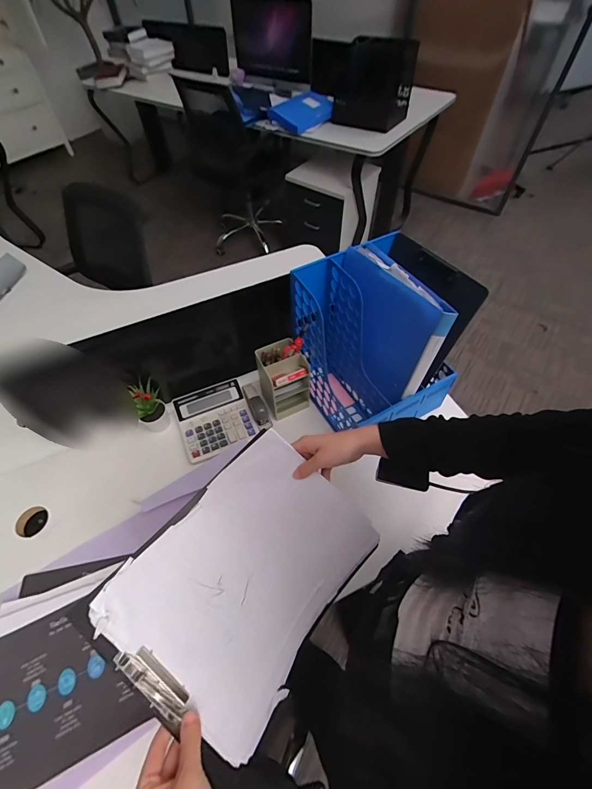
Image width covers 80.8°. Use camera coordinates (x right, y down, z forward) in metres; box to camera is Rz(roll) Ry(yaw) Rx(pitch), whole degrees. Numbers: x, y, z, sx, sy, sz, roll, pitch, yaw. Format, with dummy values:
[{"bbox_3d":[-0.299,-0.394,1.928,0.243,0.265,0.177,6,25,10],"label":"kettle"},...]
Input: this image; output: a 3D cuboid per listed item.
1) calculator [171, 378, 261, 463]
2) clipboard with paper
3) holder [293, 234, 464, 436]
[{"bbox_3d":[-0.183,0.049,0.768,0.158,0.026,0.163,-22,57,-14],"label":"calculator"},{"bbox_3d":[-0.056,0.213,0.429,0.217,0.036,0.295,42,59,3],"label":"clipboard with paper"},{"bbox_3d":[0.159,-0.098,0.716,0.239,0.324,0.268,-28,59,-18],"label":"holder"}]

